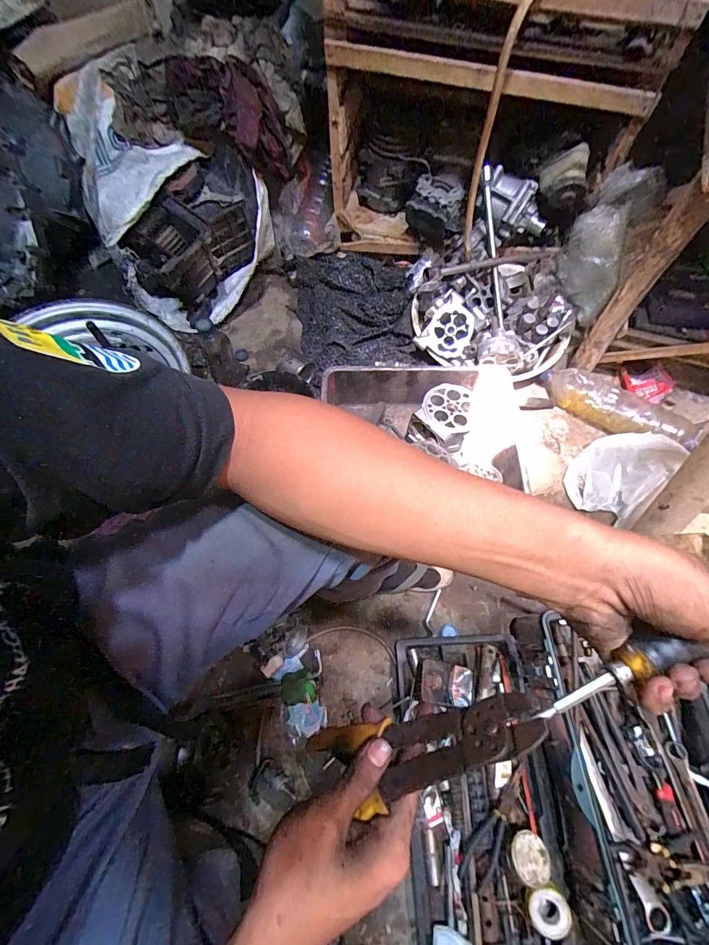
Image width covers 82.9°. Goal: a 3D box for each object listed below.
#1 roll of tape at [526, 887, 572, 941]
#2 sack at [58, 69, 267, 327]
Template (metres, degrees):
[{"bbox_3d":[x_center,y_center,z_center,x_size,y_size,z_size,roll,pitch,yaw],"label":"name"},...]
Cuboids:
[{"bbox_3d":[0.276,0.624,0.568,0.053,0.020,0.053,0,67,0],"label":"roll of tape"},{"bbox_3d":[-0.434,-0.653,0.978,0.350,0.350,0.461,-26,69,-10],"label":"sack"}]

